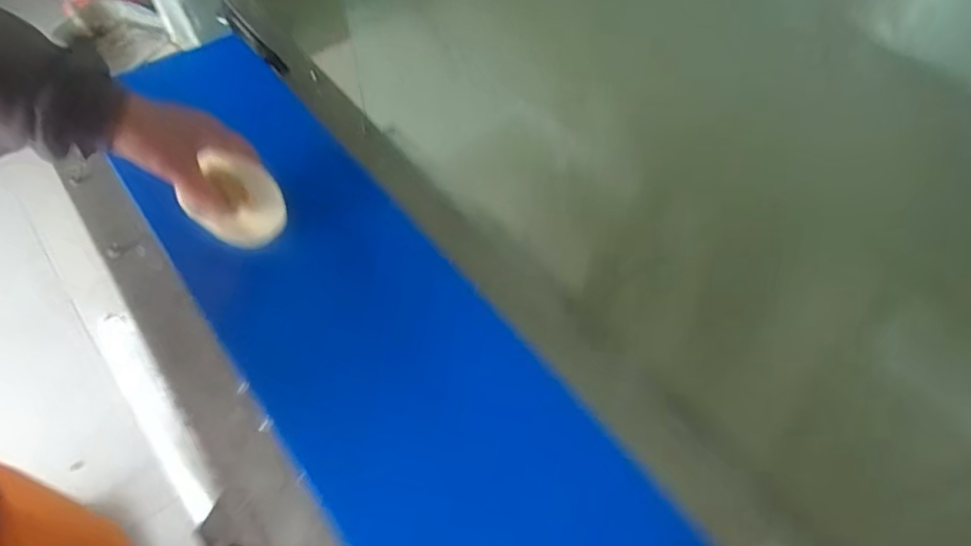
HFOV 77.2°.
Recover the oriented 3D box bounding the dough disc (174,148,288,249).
[{"bbox_3d":[-0.226,-0.062,0.554,0.082,0.083,0.015,-38,19,12],"label":"dough disc"}]

